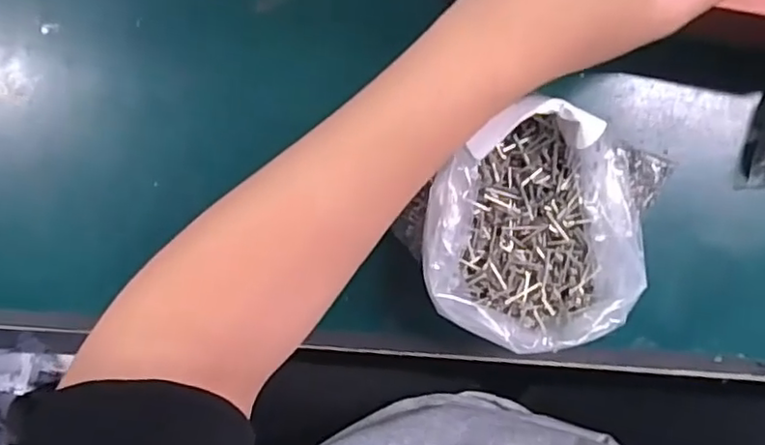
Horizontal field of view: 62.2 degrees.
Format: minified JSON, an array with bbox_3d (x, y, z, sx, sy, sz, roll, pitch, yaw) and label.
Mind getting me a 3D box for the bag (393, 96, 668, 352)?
[{"bbox_3d":[0.075,0.002,0.310,0.109,0.062,0.110,25,93,4],"label":"bag"}]

